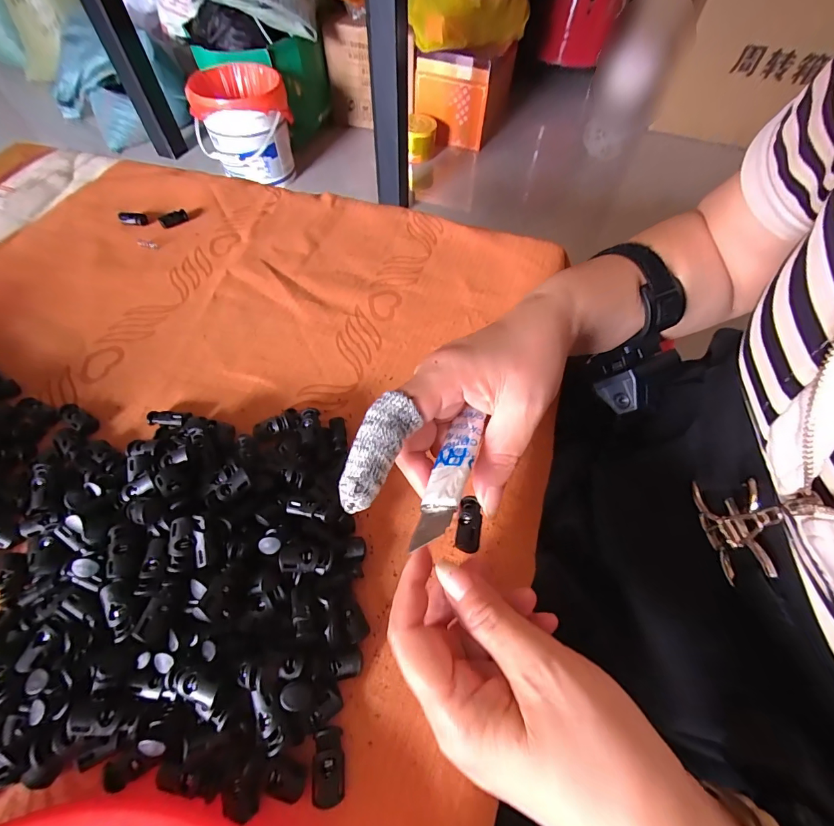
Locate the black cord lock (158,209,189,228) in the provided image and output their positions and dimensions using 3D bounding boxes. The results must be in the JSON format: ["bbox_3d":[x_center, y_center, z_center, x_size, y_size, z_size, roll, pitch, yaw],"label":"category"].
[{"bbox_3d":[-0.244,-0.195,0.398,0.027,0.008,0.014,-33,64,-20],"label":"black cord lock"}]

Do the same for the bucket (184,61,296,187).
[{"bbox_3d":[-0.530,-0.881,1.223,0.283,0.258,0.268,1,58,-1],"label":"bucket"}]

